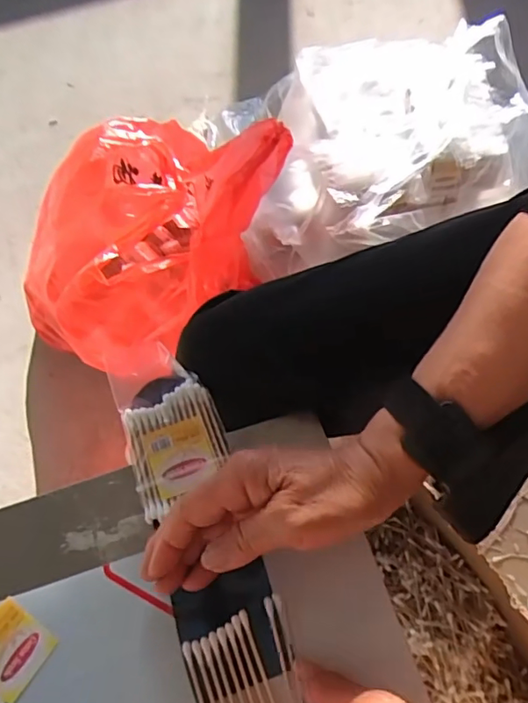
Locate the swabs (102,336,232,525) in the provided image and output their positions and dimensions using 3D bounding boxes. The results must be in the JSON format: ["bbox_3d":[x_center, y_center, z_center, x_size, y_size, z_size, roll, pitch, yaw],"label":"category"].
[{"bbox_3d":[-0.065,0.043,0.356,0.061,0.016,0.113,-19,65,-5],"label":"swabs"}]

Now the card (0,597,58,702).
[{"bbox_3d":[-0.151,0.177,0.315,0.043,0.004,0.039,32,71,17],"label":"card"}]

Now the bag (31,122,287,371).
[{"bbox_3d":[-0.190,-0.171,0.767,0.345,0.288,0.352,37,72,18],"label":"bag"}]

